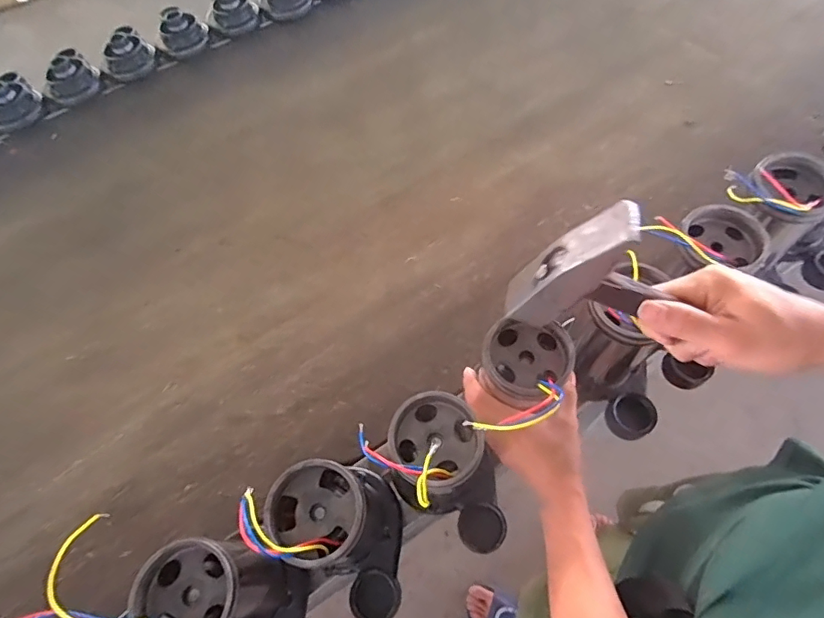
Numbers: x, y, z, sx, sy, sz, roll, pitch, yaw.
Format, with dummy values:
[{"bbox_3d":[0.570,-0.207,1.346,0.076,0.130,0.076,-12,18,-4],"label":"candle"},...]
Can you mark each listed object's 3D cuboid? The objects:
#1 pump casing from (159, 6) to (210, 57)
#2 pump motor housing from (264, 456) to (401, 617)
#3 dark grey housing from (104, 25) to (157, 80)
[{"bbox_3d":[-0.514,-0.617,1.074,0.110,0.052,0.105,-24,63,-9],"label":"pump casing"},{"bbox_3d":[-0.055,0.234,0.495,0.127,0.171,0.150,-31,64,-12],"label":"pump motor housing"},{"bbox_3d":[-0.626,-0.564,1.051,0.103,0.055,0.102,-33,65,-13],"label":"dark grey housing"}]

